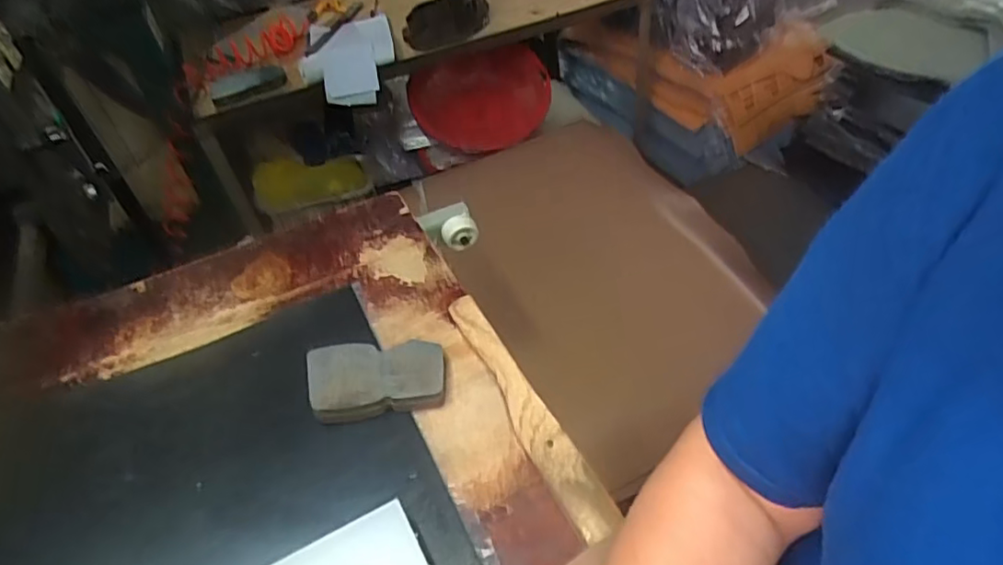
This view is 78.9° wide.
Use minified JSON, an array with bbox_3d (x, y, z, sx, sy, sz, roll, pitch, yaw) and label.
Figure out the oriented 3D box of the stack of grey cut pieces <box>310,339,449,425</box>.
[{"bbox_3d":[-0.111,0.086,0.548,0.116,0.029,0.073,-11,44,-5],"label":"stack of grey cut pieces"}]

